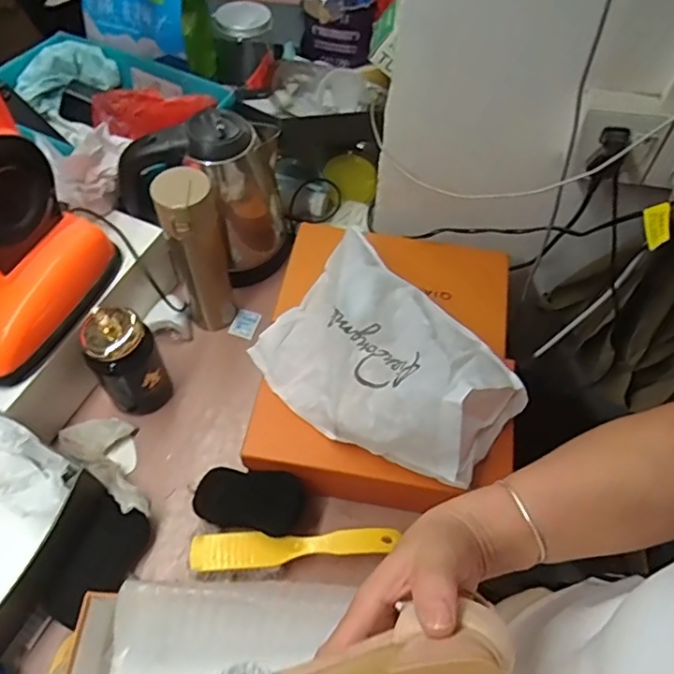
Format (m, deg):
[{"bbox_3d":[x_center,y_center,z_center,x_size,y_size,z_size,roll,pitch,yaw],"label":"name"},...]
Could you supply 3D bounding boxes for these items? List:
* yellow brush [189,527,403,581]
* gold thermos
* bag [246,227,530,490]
[{"bbox_3d":[-0.045,0.235,0.615,0.216,0.035,0.041,-1,57,-3],"label":"yellow brush"},{"bbox_3d":[-0.171,-0.103,0.708,0.068,0.235,0.069,-11,59,-9],"label":"gold thermos"},{"bbox_3d":[0.051,0.020,0.594,0.183,0.123,0.276,-38,66,-23],"label":"bag"}]

